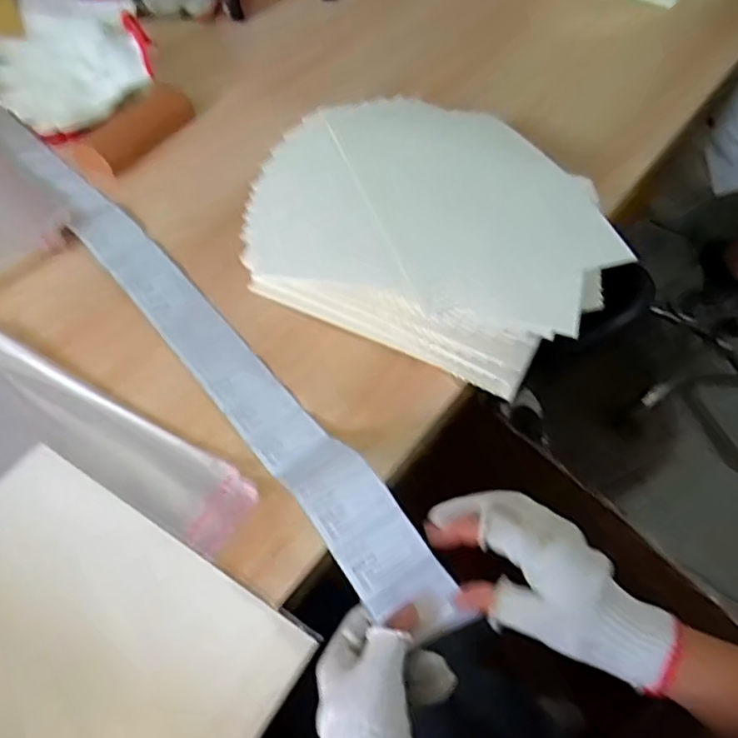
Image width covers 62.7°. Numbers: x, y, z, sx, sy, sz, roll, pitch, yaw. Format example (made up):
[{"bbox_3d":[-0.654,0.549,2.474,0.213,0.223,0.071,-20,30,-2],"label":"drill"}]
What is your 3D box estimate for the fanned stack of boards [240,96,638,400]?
[{"bbox_3d":[0.065,-0.155,0.627,0.376,0.111,0.293,21,57,11],"label":"fanned stack of boards"}]

